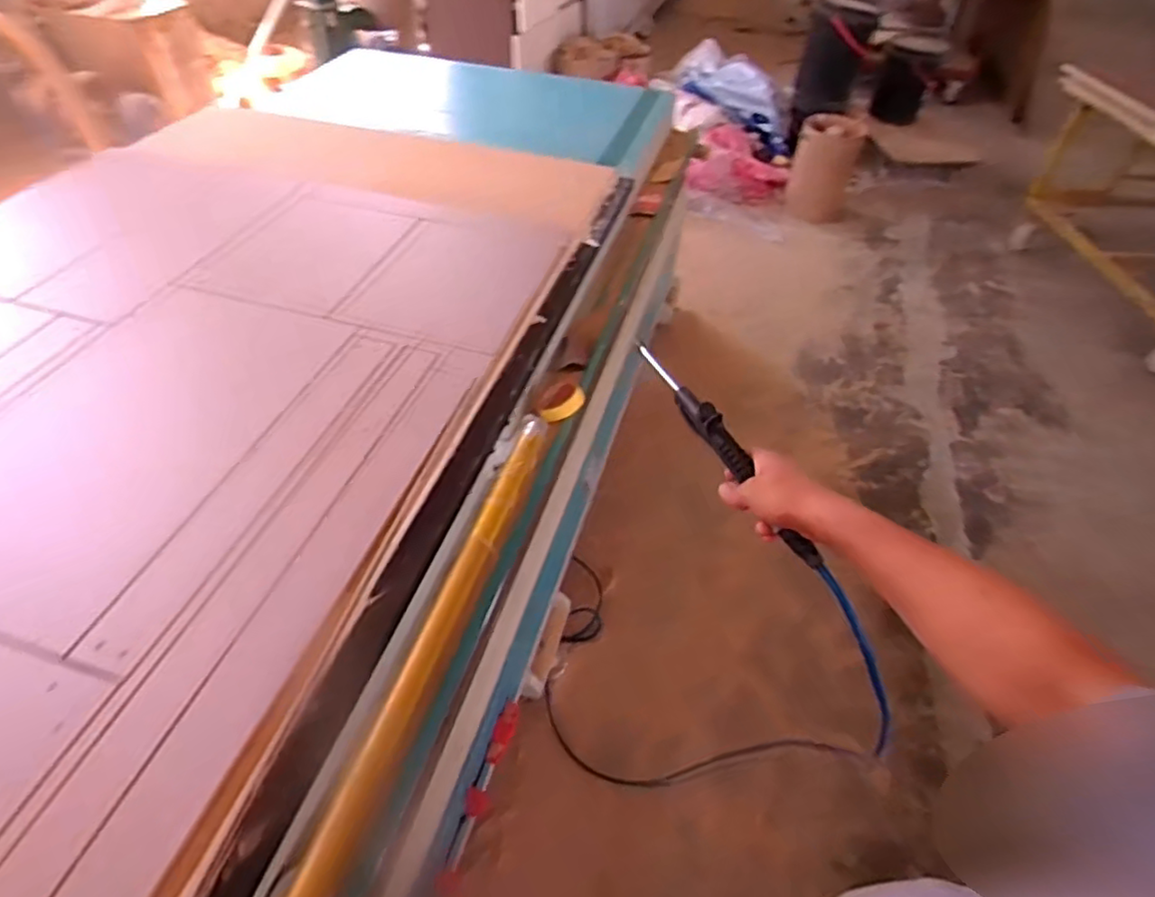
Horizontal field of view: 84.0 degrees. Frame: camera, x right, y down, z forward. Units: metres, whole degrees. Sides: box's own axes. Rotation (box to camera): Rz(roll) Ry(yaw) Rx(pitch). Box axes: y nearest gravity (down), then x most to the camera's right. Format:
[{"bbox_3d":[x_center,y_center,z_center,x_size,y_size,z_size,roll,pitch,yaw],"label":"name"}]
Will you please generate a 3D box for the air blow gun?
[{"bbox_3d":[0.147,-0.013,0.668,0.019,0.044,0.318,-21,59,-20],"label":"air blow gun"}]

